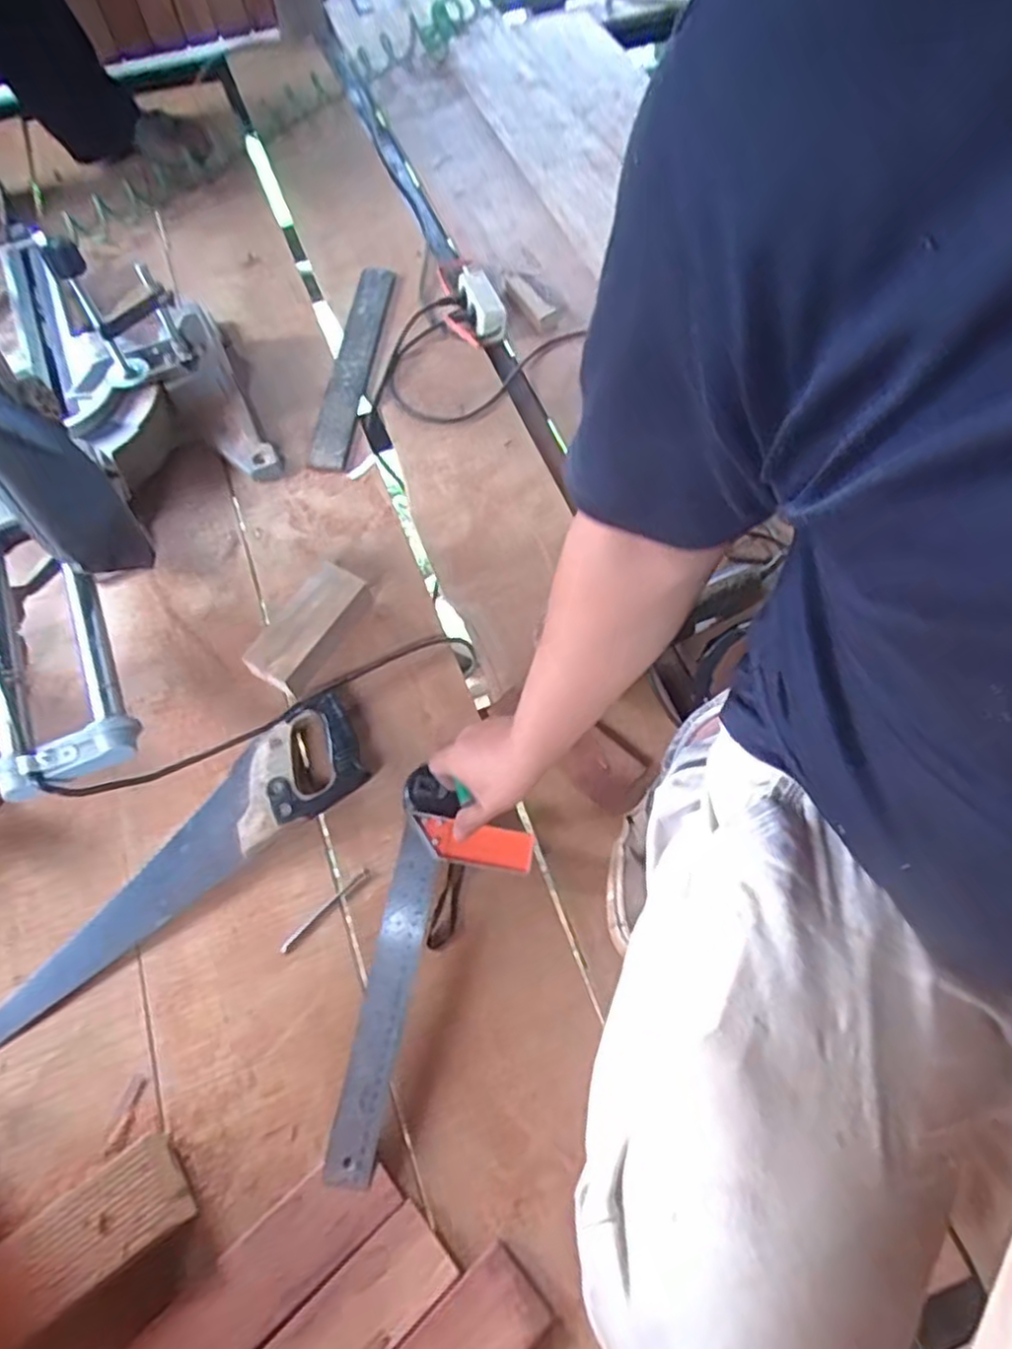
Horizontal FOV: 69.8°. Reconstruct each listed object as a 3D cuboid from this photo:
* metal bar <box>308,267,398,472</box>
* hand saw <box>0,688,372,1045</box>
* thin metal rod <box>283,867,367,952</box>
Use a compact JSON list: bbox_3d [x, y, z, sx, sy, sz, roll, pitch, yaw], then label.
[{"bbox_3d":[-0.218,-0.463,1.060,0.056,0.020,0.407,4,62,4],"label":"metal bar"},{"bbox_3d":[-0.343,0.188,0.711,0.469,0.029,0.111,-35,66,-16],"label":"hand saw"},{"bbox_3d":[-0.175,0.226,0.697,0.104,0.004,0.008,-42,68,-19],"label":"thin metal rod"}]

